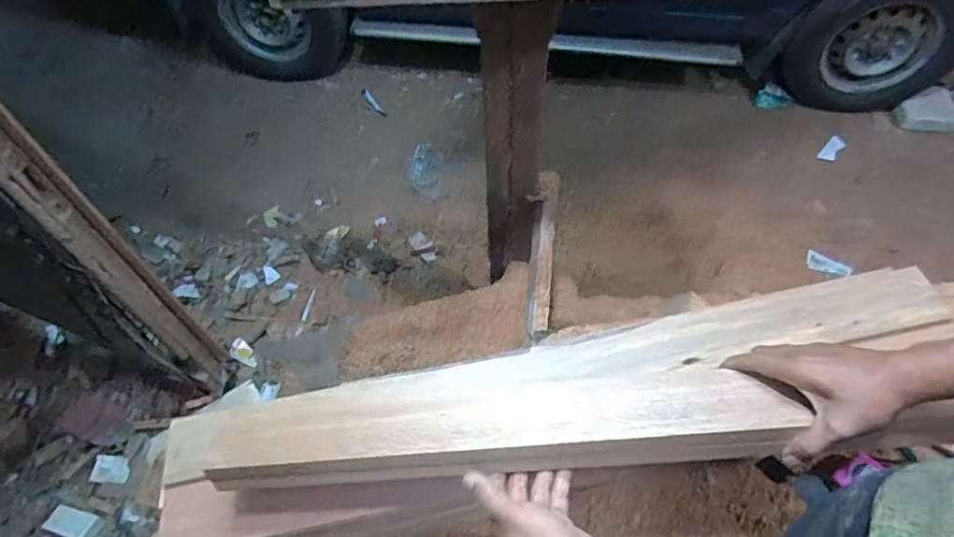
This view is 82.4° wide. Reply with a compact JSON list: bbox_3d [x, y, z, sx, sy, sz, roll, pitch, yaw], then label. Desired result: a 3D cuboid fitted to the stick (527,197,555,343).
[{"bbox_3d":[0.138,0.015,1.189,0.051,0.052,0.352,5,52,6],"label":"stick"}]

